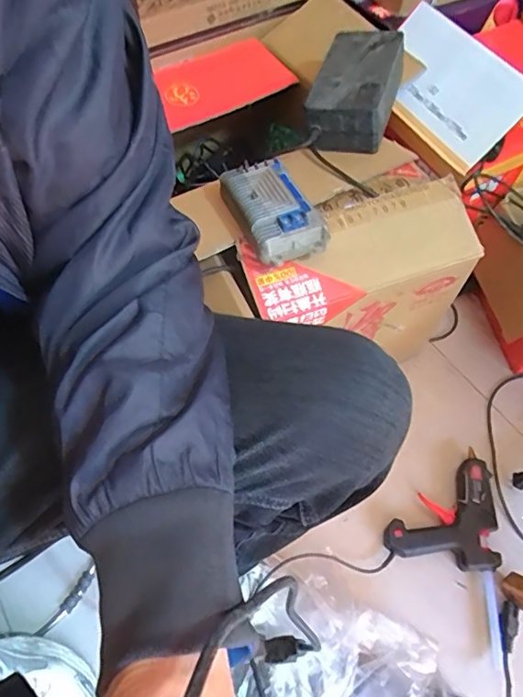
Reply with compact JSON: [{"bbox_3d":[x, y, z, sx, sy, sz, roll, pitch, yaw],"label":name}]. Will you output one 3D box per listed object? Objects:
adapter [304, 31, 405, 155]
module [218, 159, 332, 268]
[{"bbox_3d":[0.133,-0.366,0.744,0.110,0.073,0.182,17,60,8],"label":"adapter"},{"bbox_3d":[0.014,-0.180,0.654,0.094,0.037,0.161,-20,62,-13],"label":"module"}]

